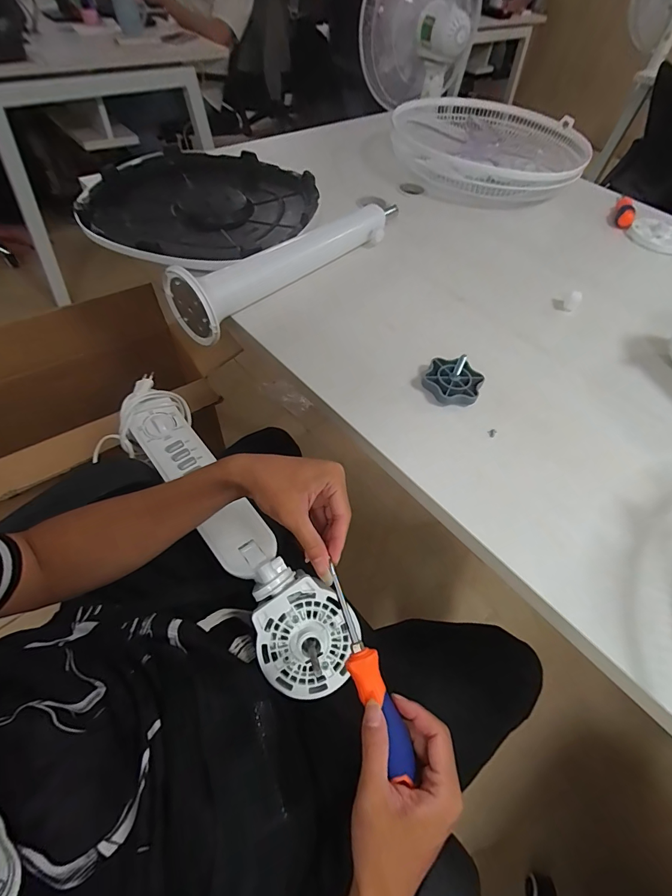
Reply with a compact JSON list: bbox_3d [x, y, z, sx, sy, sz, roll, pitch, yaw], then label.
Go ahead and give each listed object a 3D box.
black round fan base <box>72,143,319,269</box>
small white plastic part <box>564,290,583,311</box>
[{"bbox_3d":[-0.239,-0.443,0.704,0.394,0.045,0.394,2,55,-3],"label":"black round fan base"},{"bbox_3d":[0.385,-0.241,0.641,0.023,0.026,0.019,32,58,17],"label":"small white plastic part"}]

